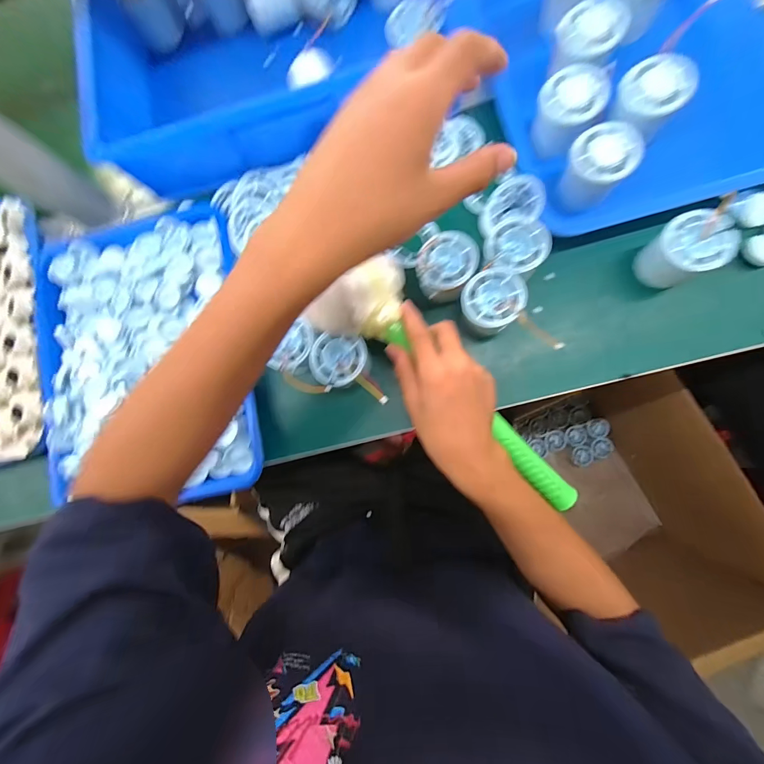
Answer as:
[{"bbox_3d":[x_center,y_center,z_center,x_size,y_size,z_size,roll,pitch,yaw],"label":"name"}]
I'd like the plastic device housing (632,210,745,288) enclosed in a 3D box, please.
[{"bbox_3d":[0.288,-0.126,0.335,0.059,0.043,0.054,-18,80,6],"label":"plastic device housing"}]

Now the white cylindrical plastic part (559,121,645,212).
[{"bbox_3d":[0.211,-0.209,0.352,0.059,0.053,0.067,30,88,11],"label":"white cylindrical plastic part"}]

